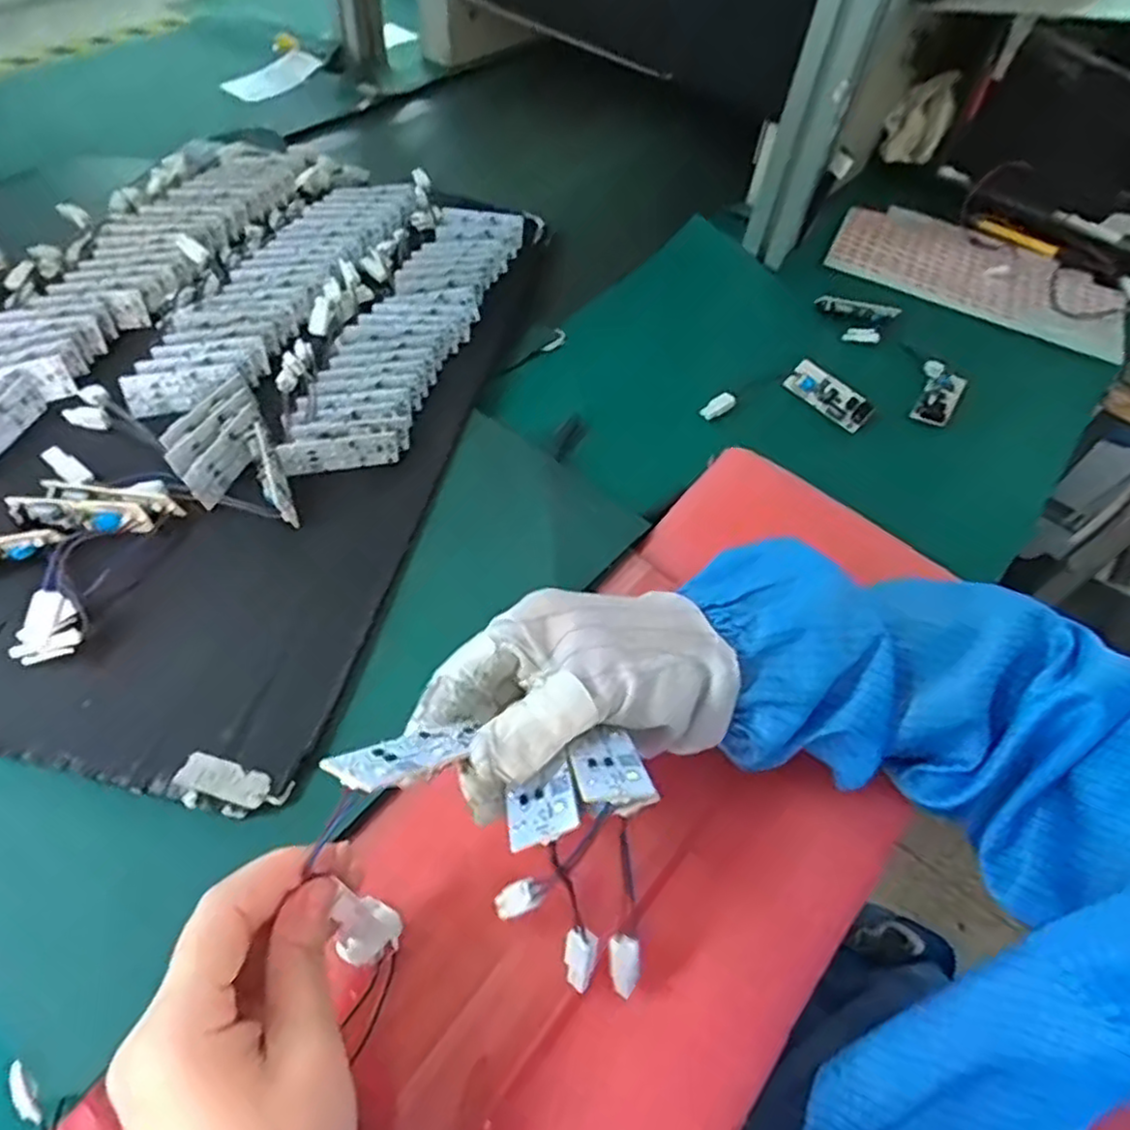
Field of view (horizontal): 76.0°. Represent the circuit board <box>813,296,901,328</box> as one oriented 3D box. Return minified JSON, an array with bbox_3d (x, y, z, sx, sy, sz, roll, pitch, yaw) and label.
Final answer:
[{"bbox_3d":[0.237,-0.204,0.582,0.065,0.010,0.026,8,54,-1],"label":"circuit board"}]

